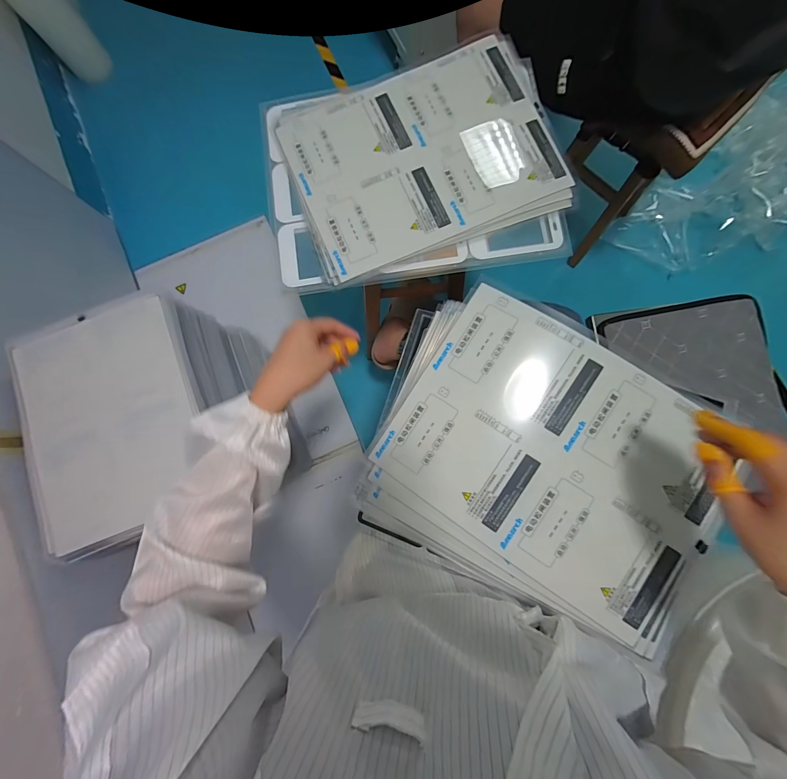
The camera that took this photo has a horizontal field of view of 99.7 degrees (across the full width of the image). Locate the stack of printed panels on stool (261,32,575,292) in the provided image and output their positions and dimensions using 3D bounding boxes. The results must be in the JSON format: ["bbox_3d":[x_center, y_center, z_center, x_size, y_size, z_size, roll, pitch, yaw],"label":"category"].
[{"bbox_3d":[0.027,-0.326,0.490,0.420,0.018,0.327,-8,82,1],"label":"stack of printed panels on stool"}]

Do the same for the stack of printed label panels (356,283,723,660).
[{"bbox_3d":[0.174,0.079,0.406,0.394,0.046,0.312,26,84,6],"label":"stack of printed label panels"}]

